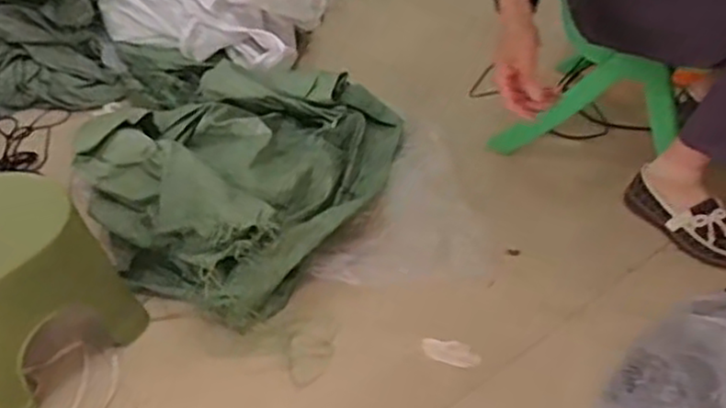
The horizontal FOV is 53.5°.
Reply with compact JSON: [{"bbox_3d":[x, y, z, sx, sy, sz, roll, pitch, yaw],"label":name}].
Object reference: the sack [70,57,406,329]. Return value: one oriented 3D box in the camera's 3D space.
[{"bbox_3d":[-0.221,-0.094,1.317,0.489,0.148,0.567,21,46,27],"label":"sack"}]

